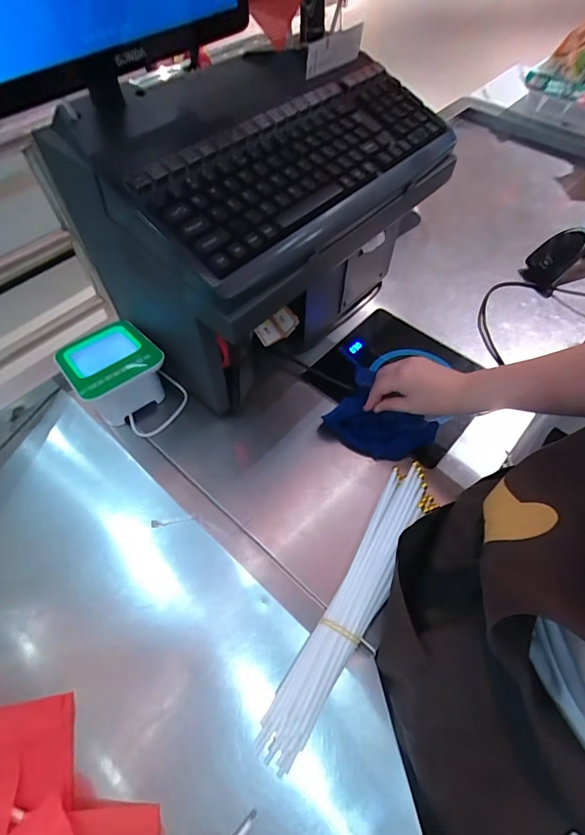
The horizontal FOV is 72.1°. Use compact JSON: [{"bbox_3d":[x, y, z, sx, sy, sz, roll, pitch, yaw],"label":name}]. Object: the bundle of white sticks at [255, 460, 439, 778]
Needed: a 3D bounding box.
[{"bbox_3d":[0.063,0.180,0.411,0.053,0.030,0.312,31,63,17],"label":"bundle of white sticks"}]

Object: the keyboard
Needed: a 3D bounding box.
[{"bbox_3d":[0.018,-0.256,0.417,0.392,0.050,0.182,-43,97,-23],"label":"keyboard"}]

